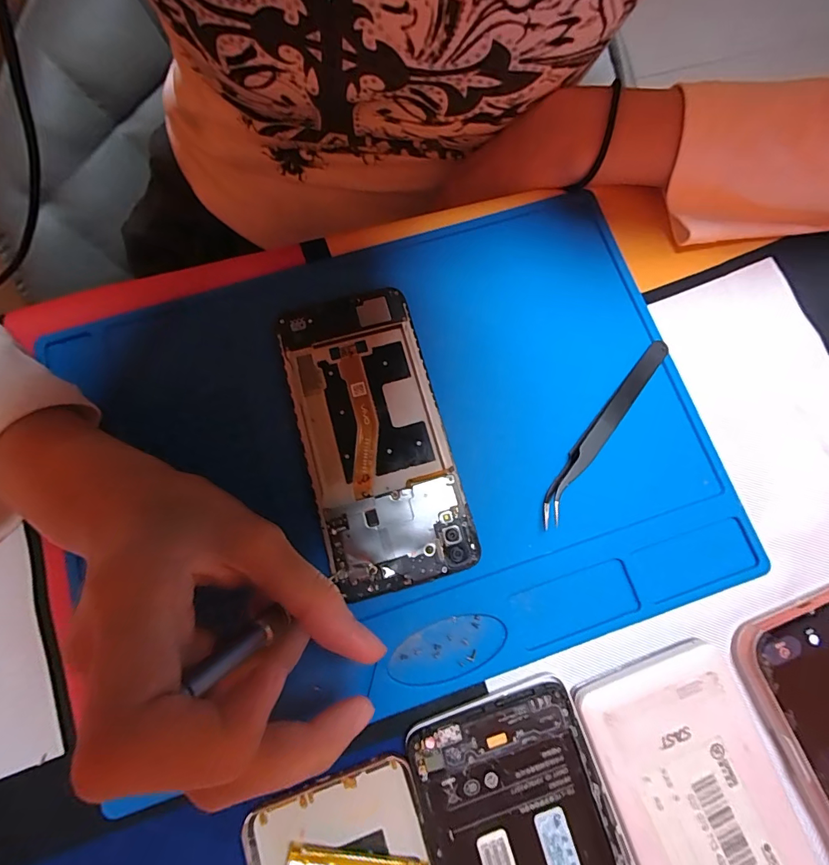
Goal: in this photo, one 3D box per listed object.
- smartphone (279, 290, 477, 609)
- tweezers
[{"bbox_3d":[-0.022,0.001,0.214,0.069,0.010,0.147,-15,77,-5],"label":"smartphone"},{"bbox_3d":[0.098,-0.004,0.217,0.012,0.015,0.115,37,78,7],"label":"tweezers"}]

